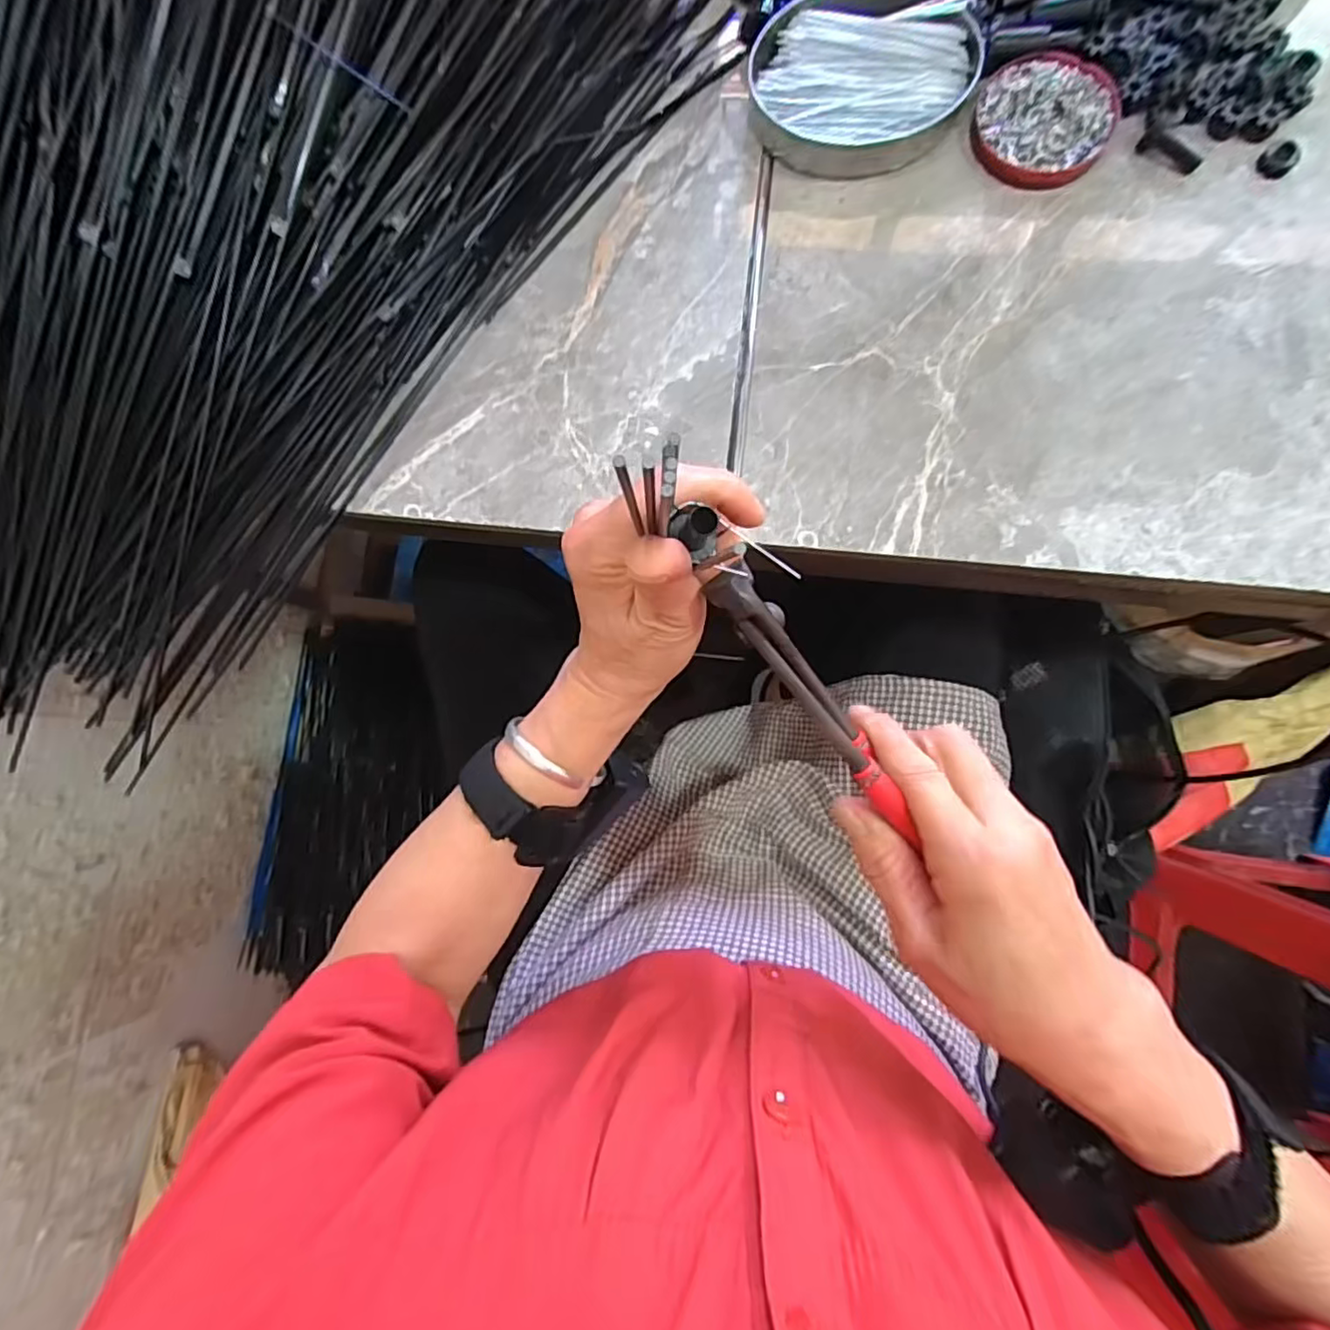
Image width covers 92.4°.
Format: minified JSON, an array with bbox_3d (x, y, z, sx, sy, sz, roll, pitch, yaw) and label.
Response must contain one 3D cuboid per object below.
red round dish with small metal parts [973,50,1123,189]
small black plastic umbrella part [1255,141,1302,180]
[{"bbox_3d":[0.236,-0.338,0.397,0.082,0.010,0.080,0,84,4],"label":"red round dish with small metal parts"},{"bbox_3d":[0.368,-0.303,0.381,0.017,0.012,0.019,-45,83,-1],"label":"small black plastic umbrella part"}]

